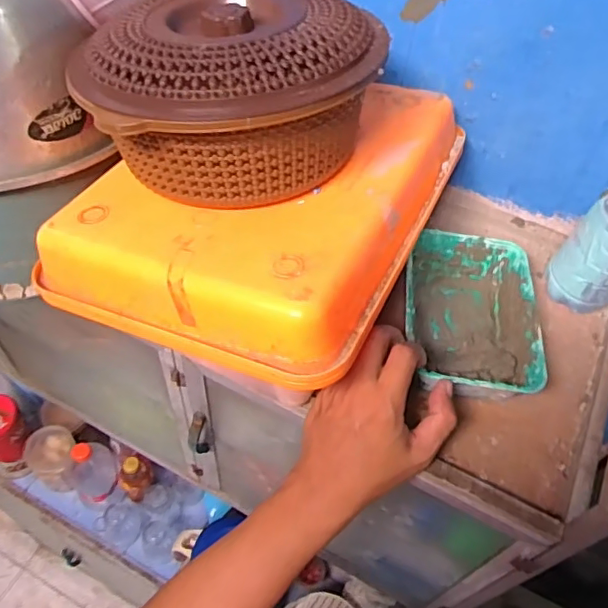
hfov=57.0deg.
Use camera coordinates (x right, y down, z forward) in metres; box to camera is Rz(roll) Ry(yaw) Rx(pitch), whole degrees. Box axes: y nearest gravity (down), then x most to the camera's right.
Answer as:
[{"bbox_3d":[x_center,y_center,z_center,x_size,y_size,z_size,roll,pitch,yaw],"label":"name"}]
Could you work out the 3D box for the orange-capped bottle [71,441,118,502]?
[{"bbox_3d":[-0.412,0.324,1.092,0.086,0.175,0.089,2,53,-3],"label":"orange-capped bottle"}]

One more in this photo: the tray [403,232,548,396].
[{"bbox_3d":[0.147,0.012,0.510,0.112,0.048,0.166,8,53,1],"label":"tray"}]

